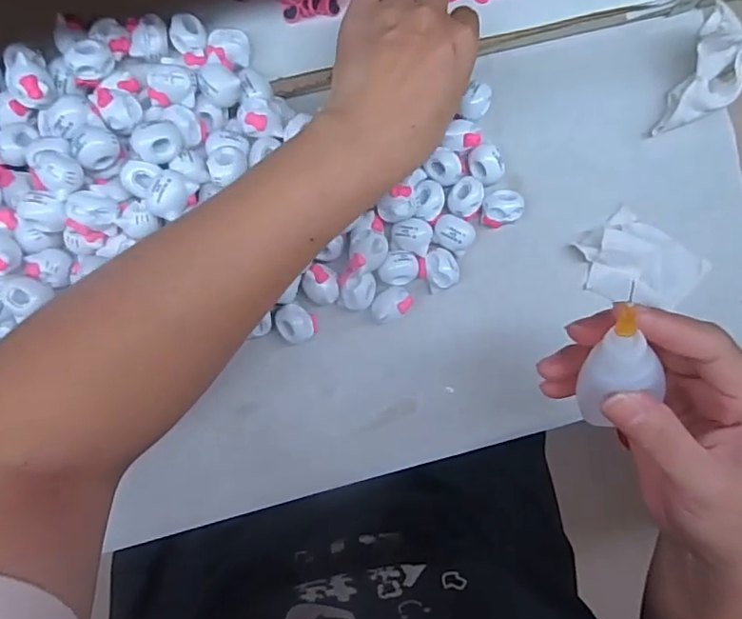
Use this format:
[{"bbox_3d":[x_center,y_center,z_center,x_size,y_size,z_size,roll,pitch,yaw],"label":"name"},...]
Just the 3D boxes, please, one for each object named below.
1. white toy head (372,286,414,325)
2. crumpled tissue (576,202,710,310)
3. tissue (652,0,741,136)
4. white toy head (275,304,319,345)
[{"bbox_3d":[0.012,-0.003,0.343,0.025,0.016,0.019,-39,86,-3],"label":"white toy head"},{"bbox_3d":[0.172,-0.028,0.355,0.078,0.016,0.057,34,86,3],"label":"crumpled tissue"},{"bbox_3d":[0.212,-0.143,0.346,0.037,0.045,0.063,16,85,2],"label":"tissue"},{"bbox_3d":[-0.046,0.009,0.341,0.025,0.015,0.022,31,86,3],"label":"white toy head"}]

